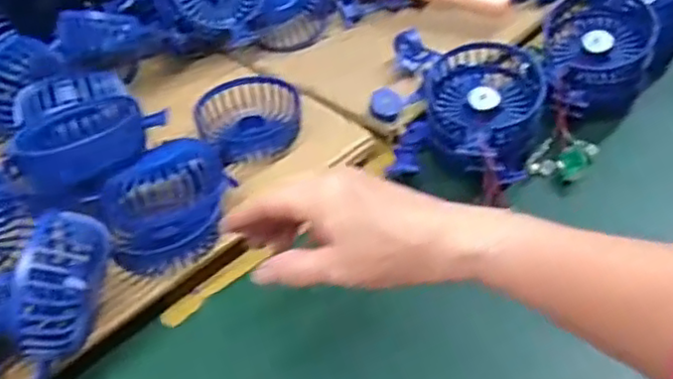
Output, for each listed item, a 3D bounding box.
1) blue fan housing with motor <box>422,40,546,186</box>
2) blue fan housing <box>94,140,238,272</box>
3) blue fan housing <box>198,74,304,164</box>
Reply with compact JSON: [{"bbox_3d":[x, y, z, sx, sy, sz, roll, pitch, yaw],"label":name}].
[{"bbox_3d":[0.113,-0.061,0.516,0.097,0.052,0.111,13,47,14],"label":"blue fan housing with motor"},{"bbox_3d":[-0.118,0.013,0.471,0.093,0.056,0.090,-21,46,-16],"label":"blue fan housing"},{"bbox_3d":[-0.073,-0.057,0.551,0.079,0.038,0.081,-2,44,2],"label":"blue fan housing"}]

